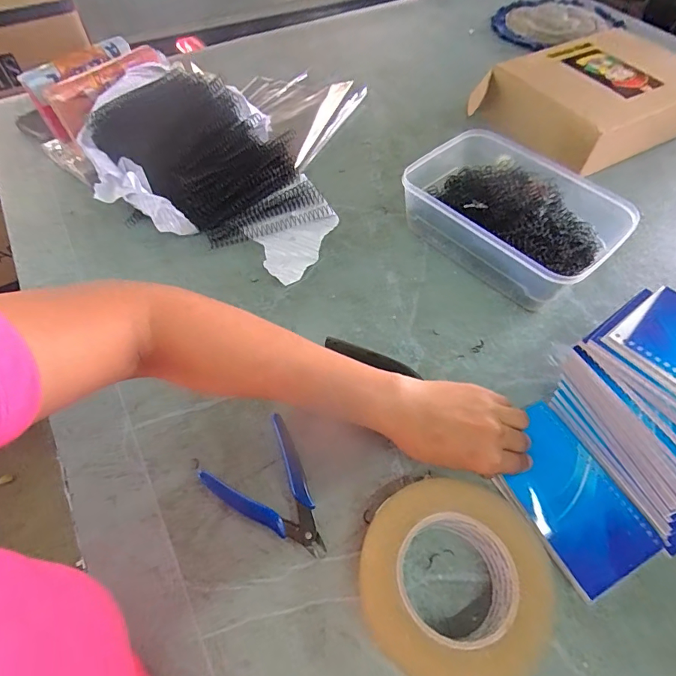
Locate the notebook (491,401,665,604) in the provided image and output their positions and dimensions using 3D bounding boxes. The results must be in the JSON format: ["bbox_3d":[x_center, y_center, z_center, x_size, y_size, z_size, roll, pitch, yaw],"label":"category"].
[{"bbox_3d":[0.187,0.129,0.353,0.083,0.011,0.135,-24,61,-14],"label":"notebook"}]

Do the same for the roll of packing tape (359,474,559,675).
[{"bbox_3d":[0.082,0.174,0.311,0.131,0.050,0.124,-25,61,-15],"label":"roll of packing tape"}]

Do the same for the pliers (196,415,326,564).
[{"bbox_3d":[-0.048,0.133,0.366,0.084,0.008,0.116,-40,66,-22],"label":"pliers"}]

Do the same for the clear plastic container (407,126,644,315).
[{"bbox_3d":[0.202,-0.146,0.512,0.186,0.071,0.234,-36,64,-20],"label":"clear plastic container"}]

